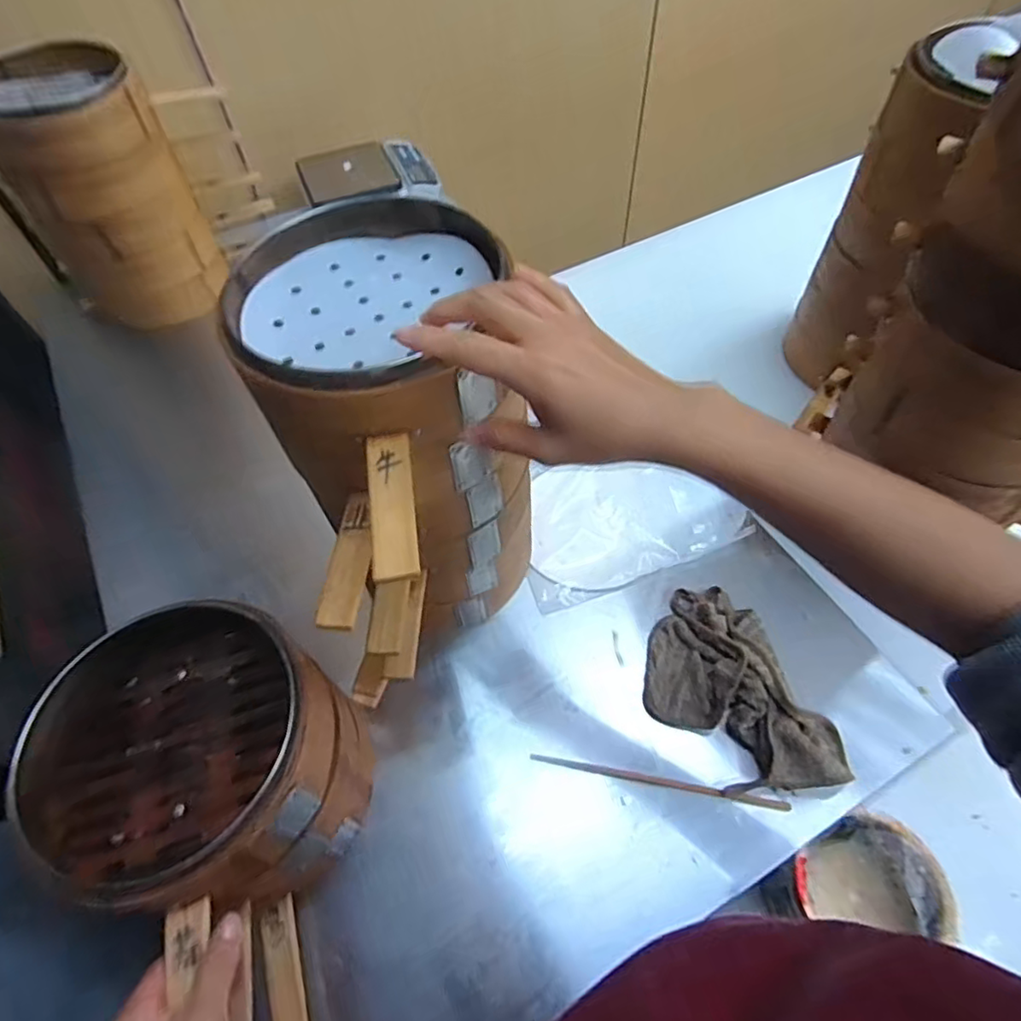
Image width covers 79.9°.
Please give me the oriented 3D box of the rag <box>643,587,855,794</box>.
[{"bbox_3d":[0.212,0.176,0.590,0.132,0.033,0.208,-24,59,-14],"label":"rag"}]

